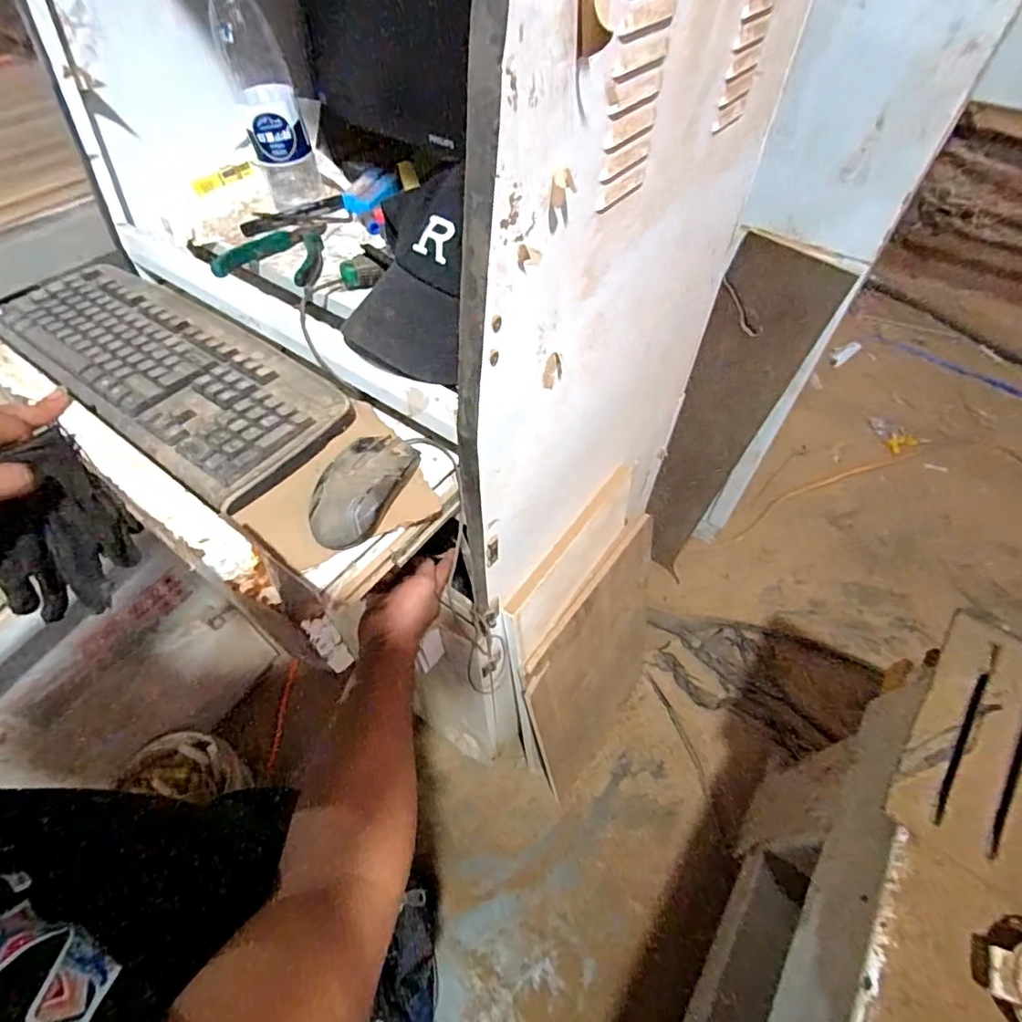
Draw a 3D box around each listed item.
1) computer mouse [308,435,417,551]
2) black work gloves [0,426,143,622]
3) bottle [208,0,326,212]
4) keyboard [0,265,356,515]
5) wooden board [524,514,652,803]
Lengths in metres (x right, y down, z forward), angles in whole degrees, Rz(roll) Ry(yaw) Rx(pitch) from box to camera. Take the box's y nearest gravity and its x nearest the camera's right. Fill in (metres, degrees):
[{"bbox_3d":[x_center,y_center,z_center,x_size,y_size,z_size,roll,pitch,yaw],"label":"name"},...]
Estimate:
[{"bbox_3d":[-0.123,-0.023,0.434,0.054,0.030,0.112,16,56,13],"label":"computer mouse"},{"bbox_3d":[-0.376,0.019,0.438,0.040,0.145,0.113,27,59,19],"label":"black work gloves"},{"bbox_3d":[-0.271,-0.460,0.587,0.065,0.212,0.072,-18,56,-11],"label":"bottle"},{"bbox_3d":[-0.361,-0.153,0.544,0.439,0.021,0.154,31,60,22],"label":"keyboard"},{"bbox_3d":[0.188,0.349,1.133,0.030,0.719,0.395,26,61,30],"label":"wooden board"}]

